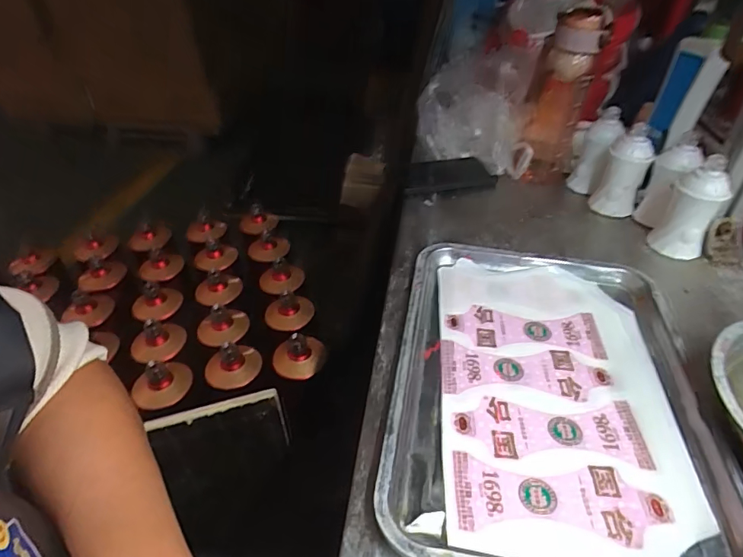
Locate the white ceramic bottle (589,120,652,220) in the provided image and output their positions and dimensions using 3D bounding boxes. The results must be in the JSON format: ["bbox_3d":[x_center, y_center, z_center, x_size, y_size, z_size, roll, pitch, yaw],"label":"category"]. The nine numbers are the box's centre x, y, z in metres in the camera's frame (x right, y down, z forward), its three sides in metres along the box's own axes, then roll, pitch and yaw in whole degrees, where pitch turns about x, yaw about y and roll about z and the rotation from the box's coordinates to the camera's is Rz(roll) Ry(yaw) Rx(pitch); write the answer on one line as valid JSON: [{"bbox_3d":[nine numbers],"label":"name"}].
[{"bbox_3d":[0.339,-0.145,0.620,0.053,0.107,0.047,30,47,31],"label":"white ceramic bottle"}]

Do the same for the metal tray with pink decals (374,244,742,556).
[{"bbox_3d":[0.154,0.086,0.401,0.256,0.025,0.338,6,40,9],"label":"metal tray with pink decals"}]

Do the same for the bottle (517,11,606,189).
[{"bbox_3d":[0.262,-0.249,0.658,0.076,0.224,0.072,12,40,12],"label":"bottle"}]

